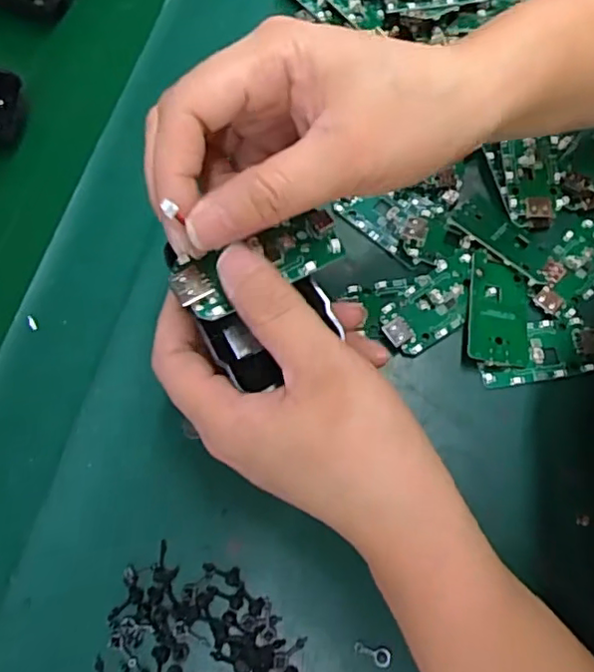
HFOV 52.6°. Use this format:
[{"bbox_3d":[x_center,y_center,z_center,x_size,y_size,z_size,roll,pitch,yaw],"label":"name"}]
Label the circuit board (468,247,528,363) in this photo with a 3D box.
[{"bbox_3d":[0.103,-0.014,0.302,0.031,0.004,0.057,8,69,2],"label":"circuit board"}]

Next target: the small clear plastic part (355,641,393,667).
[{"bbox_3d":[0.033,0.134,0.255,0.016,0.004,0.008,28,71,9],"label":"small clear plastic part"}]

